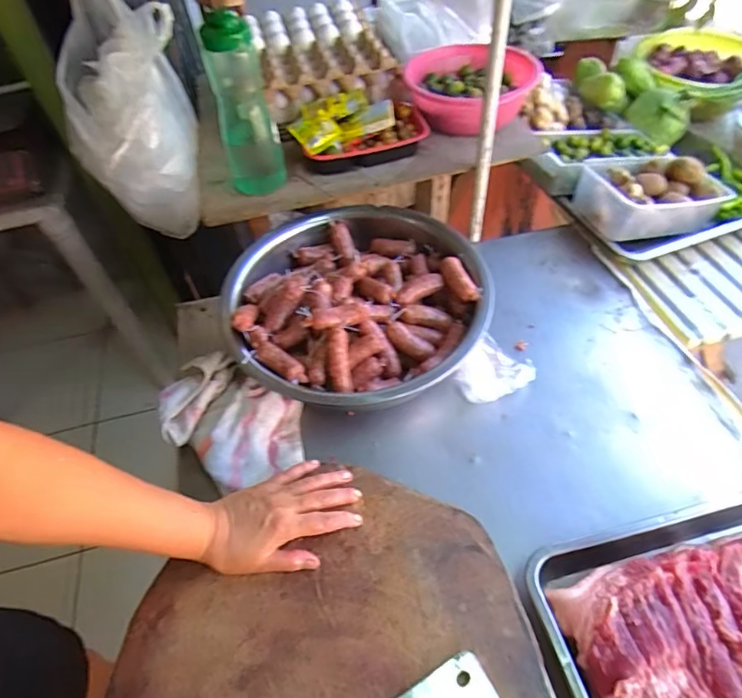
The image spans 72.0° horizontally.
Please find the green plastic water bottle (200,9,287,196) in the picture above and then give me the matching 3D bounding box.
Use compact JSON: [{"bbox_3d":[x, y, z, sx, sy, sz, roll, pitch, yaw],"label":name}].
[{"bbox_3d":[-0.195,-0.353,0.780,0.092,0.272,0.081,-15,52,-6],"label":"green plastic water bottle"}]

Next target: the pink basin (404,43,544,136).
[{"bbox_3d":[0.177,-0.490,0.946,0.236,0.081,0.232,-3,52,4],"label":"pink basin"}]

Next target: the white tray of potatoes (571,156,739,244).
[{"bbox_3d":[0.505,-0.280,0.929,0.245,0.085,0.154,-17,52,-8],"label":"white tray of potatoes"}]

